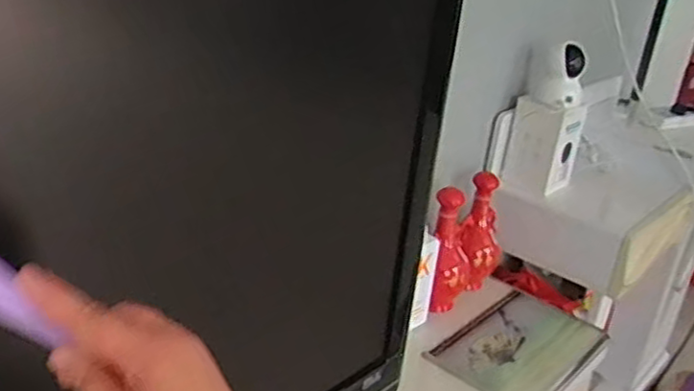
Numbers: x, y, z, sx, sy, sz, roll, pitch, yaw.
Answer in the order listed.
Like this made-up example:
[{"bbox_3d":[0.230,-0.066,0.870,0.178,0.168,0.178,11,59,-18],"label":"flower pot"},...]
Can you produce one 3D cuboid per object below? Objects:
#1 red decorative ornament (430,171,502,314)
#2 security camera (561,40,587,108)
[{"bbox_3d":[0.214,0.082,1.274,0.084,0.205,0.212,22,28,29],"label":"red decorative ornament"},{"bbox_3d":[0.403,-0.217,1.284,0.058,0.101,0.055,14,25,15],"label":"security camera"}]

